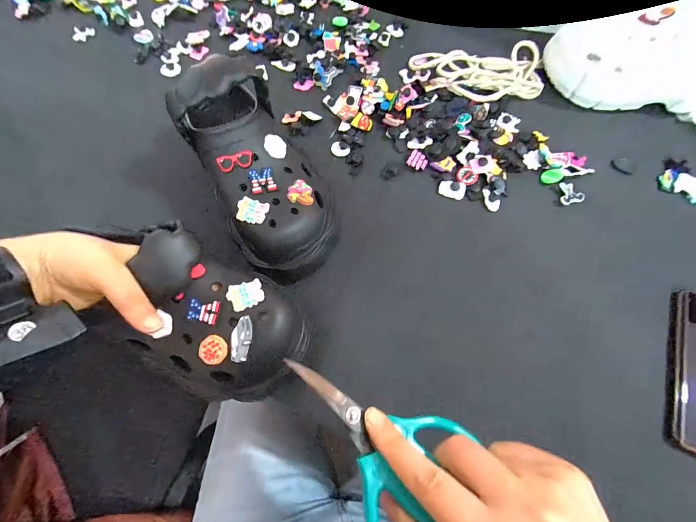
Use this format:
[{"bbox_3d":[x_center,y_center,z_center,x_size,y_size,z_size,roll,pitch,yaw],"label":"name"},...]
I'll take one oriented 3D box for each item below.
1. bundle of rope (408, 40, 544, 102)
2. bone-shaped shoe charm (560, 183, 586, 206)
[{"bbox_3d":[0.186,-0.272,0.460,0.183,0.023,0.097,4,69,0],"label":"bundle of rope"},{"bbox_3d":[0.271,-0.081,0.392,0.026,0.008,0.030,3,69,-1],"label":"bone-shaped shoe charm"}]

